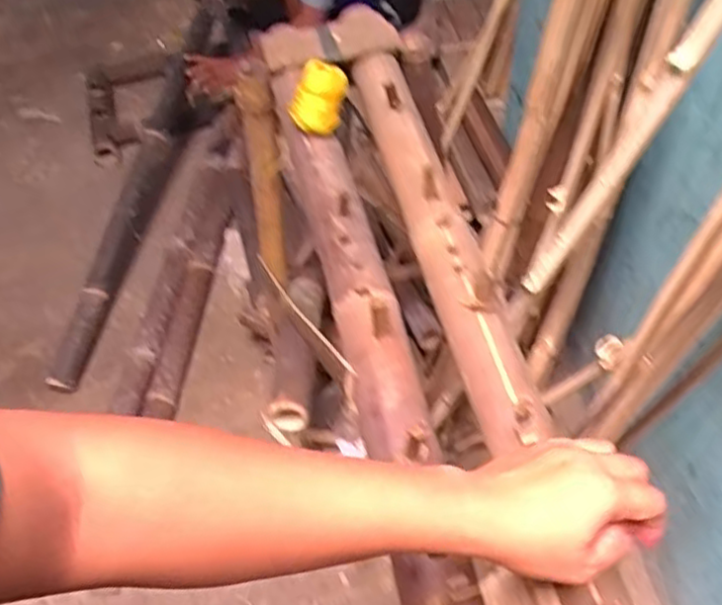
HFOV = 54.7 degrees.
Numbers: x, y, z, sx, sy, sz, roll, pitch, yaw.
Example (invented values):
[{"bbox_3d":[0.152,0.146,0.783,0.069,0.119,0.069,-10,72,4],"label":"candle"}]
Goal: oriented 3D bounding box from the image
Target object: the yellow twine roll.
[{"bbox_3d":[-0.057,-0.272,0.929,0.068,0.053,0.084,8,55,9],"label":"yellow twine roll"}]

